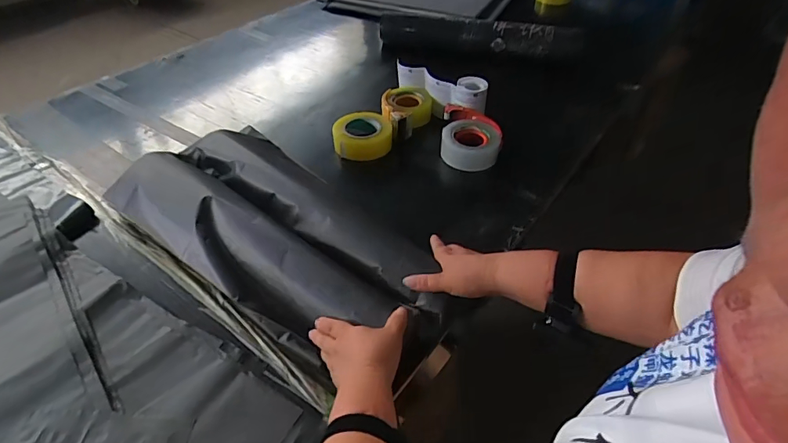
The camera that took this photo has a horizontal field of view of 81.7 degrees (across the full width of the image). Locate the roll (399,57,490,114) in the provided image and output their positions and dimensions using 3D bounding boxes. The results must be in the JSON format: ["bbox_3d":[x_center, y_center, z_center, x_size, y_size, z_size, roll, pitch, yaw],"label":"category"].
[{"bbox_3d":[0.096,-0.293,1.004,0.232,0.082,0.047,25,49,26],"label":"roll"}]

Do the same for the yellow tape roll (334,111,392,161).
[{"bbox_3d":[-0.070,-0.185,0.988,0.120,0.060,0.120,0,42,0],"label":"yellow tape roll"}]

